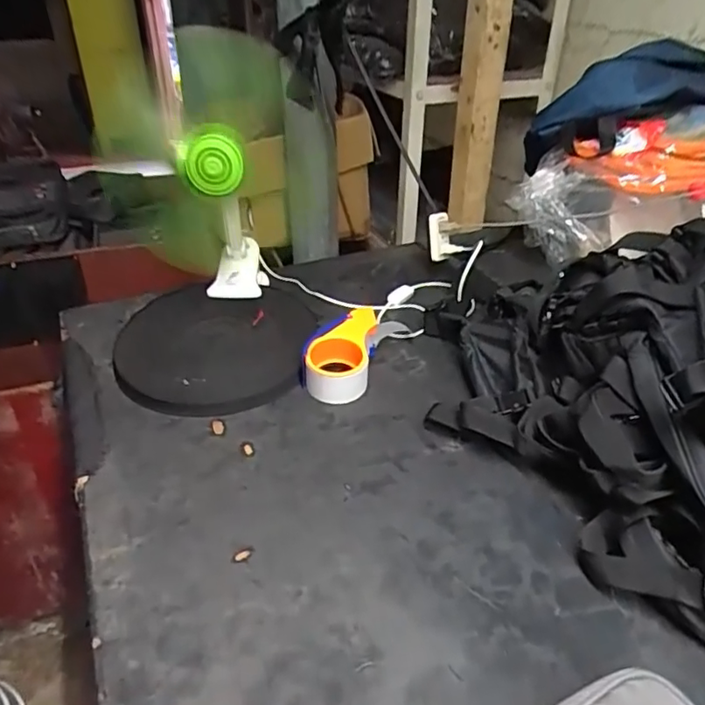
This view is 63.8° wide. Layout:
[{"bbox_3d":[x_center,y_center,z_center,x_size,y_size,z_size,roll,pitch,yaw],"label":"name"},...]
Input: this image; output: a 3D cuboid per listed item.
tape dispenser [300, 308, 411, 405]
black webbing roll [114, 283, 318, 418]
[{"bbox_3d":[0.001,-0.012,0.790,0.094,0.064,0.191,12,36,17],"label":"tape dispenser"},{"bbox_3d":[-0.202,-0.011,0.814,0.278,0.036,0.279,1,34,1],"label":"black webbing roll"}]

